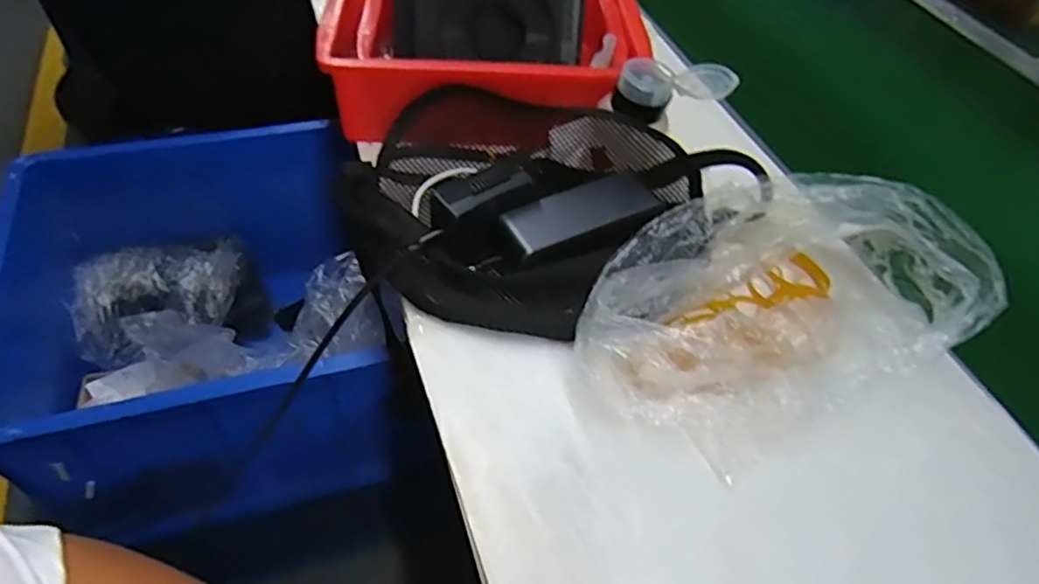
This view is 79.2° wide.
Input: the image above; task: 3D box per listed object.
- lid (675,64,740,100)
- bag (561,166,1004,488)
[{"bbox_3d":[0.146,-0.164,0.485,0.045,0.015,0.035,24,76,36],"label":"lid"},{"bbox_3d":[0.166,0.009,0.418,0.248,0.095,0.197,-36,63,-29],"label":"bag"}]

